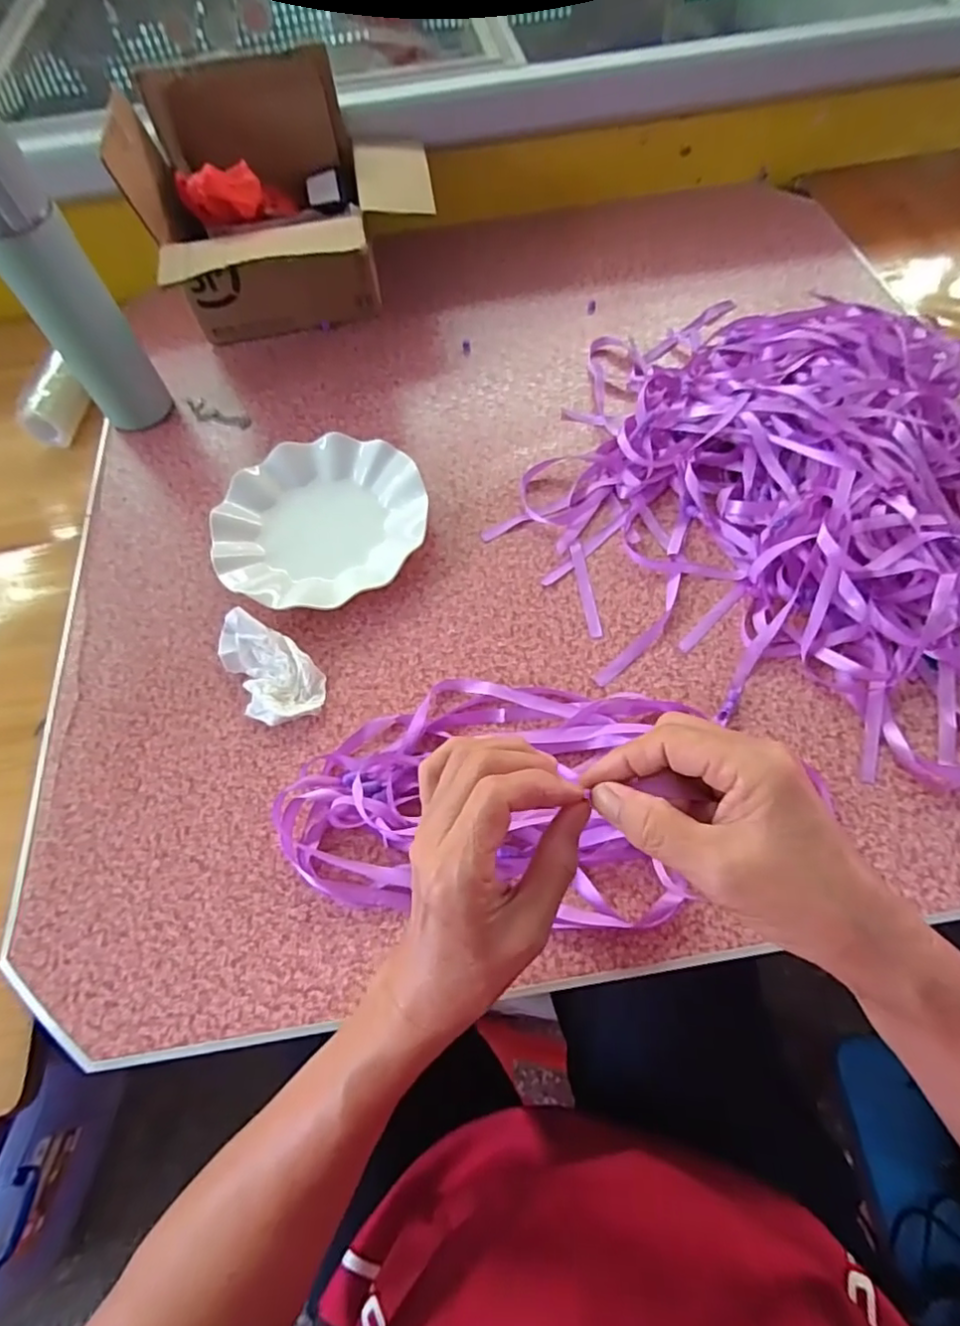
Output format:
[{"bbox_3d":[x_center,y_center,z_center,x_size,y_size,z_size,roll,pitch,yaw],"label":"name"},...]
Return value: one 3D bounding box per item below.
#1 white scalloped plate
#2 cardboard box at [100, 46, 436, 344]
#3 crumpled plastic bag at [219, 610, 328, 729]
[{"bbox_3d":[-0.139,-0.123,0.521,0.174,0.026,0.180,-2,63,3],"label":"white scalloped plate"},{"bbox_3d":[-0.191,-0.463,0.613,0.274,0.182,0.204,-16,64,-4],"label":"cardboard box"},{"bbox_3d":[-0.165,0.003,0.459,0.058,0.029,0.099,-37,67,-14],"label":"crumpled plastic bag"}]

